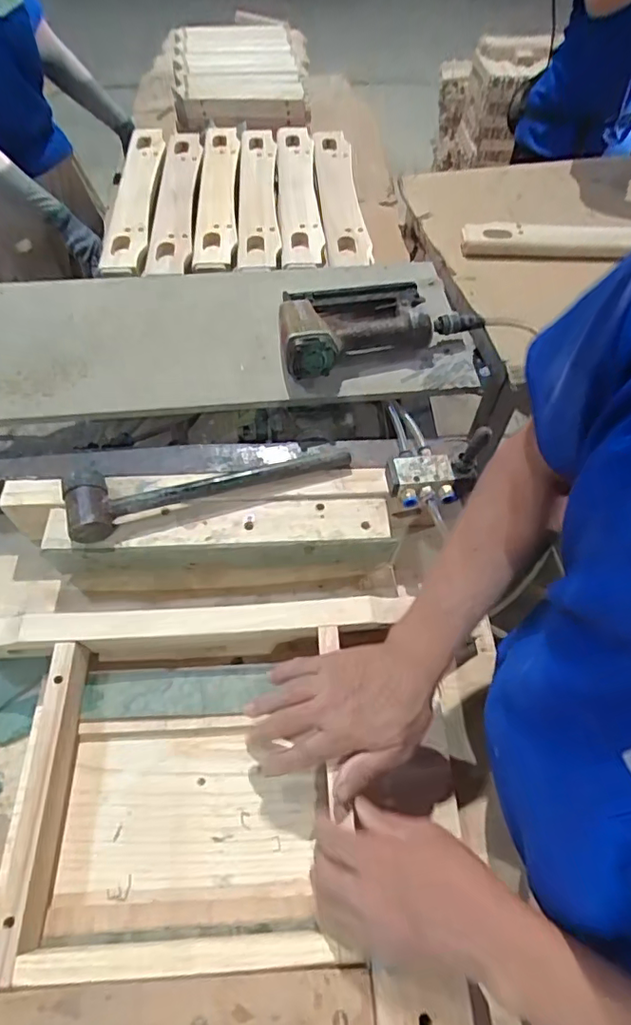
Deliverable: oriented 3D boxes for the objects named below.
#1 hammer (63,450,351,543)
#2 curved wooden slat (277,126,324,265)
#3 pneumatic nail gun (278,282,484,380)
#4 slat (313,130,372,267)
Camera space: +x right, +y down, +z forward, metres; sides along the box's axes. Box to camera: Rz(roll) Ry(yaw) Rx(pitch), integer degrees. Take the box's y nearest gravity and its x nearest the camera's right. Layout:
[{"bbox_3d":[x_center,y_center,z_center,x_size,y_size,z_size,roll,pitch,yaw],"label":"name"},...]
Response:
[{"bbox_3d":[-0.127,-0.043,0.635,0.315,0.040,0.067,-16,58,-11],"label":"hammer"},{"bbox_3d":[-0.035,-0.643,1.057,0.074,0.020,0.555,-2,56,-2],"label":"curved wooden slat"},{"bbox_3d":[0.071,-0.262,0.719,0.268,0.063,0.141,-16,58,-11],"label":"pneumatic nail gun"},{"bbox_3d":[0.047,-0.604,1.025,0.077,0.038,0.472,-3,56,-3],"label":"slat"}]

